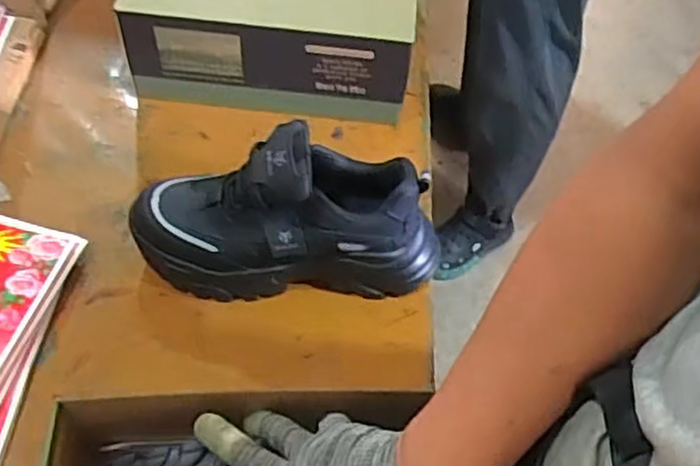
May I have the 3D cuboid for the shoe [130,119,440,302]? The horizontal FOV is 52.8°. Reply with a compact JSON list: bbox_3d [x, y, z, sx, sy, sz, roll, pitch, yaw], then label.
[{"bbox_3d":[-0.058,-0.019,0.676,0.297,0.153,0.098,-1,56,-5],"label":"shoe"}]

